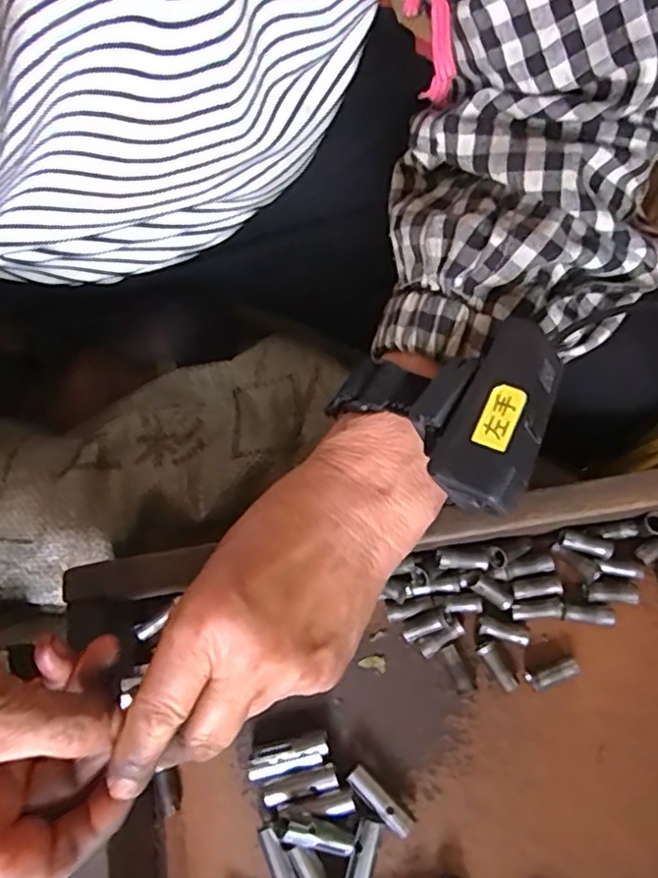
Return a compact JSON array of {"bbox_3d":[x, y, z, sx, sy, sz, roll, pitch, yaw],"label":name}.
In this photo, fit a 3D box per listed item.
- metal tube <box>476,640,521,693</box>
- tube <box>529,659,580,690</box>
[{"bbox_3d":[0.086,0.114,0.324,0.010,0.008,0.026,-37,72,-7],"label":"metal tube"},{"bbox_3d":[0.111,0.116,0.319,0.024,0.010,0.009,-25,68,11],"label":"tube"}]

